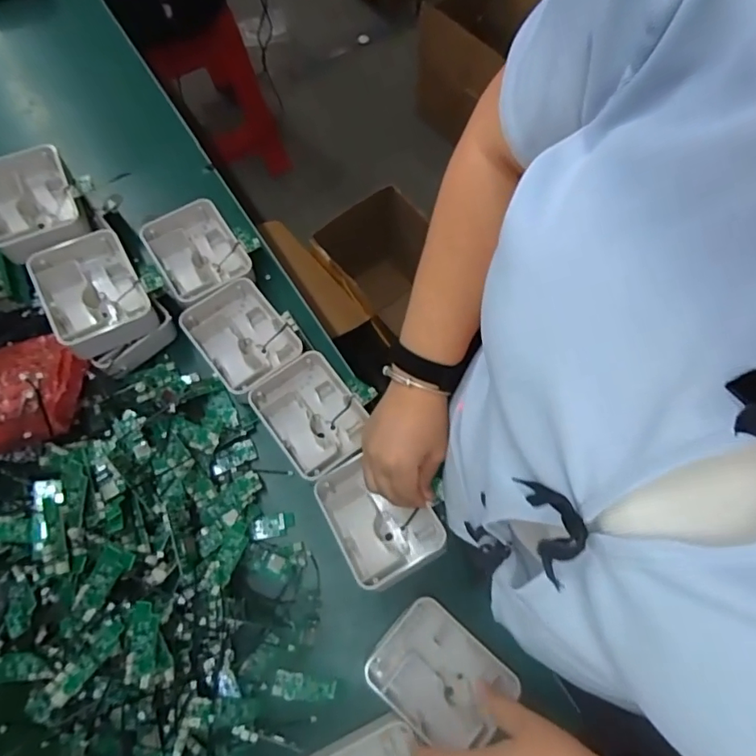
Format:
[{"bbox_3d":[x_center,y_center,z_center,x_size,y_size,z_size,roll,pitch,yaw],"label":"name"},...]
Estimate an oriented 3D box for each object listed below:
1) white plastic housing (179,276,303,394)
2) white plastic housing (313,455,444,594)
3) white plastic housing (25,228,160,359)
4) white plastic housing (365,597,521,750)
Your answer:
[{"bbox_3d":[-0.160,-0.051,0.623,0.105,0.034,0.128,-35,76,-13],"label":"white plastic housing"},{"bbox_3d":[0.001,0.142,0.541,0.099,0.053,0.125,-27,74,-11],"label":"white plastic housing"},{"bbox_3d":[-0.318,-0.096,0.580,0.098,0.045,0.130,-30,75,-12],"label":"white plastic housing"},{"bbox_3d":[0.058,0.289,0.509,0.118,0.036,0.098,40,74,11],"label":"white plastic housing"}]

